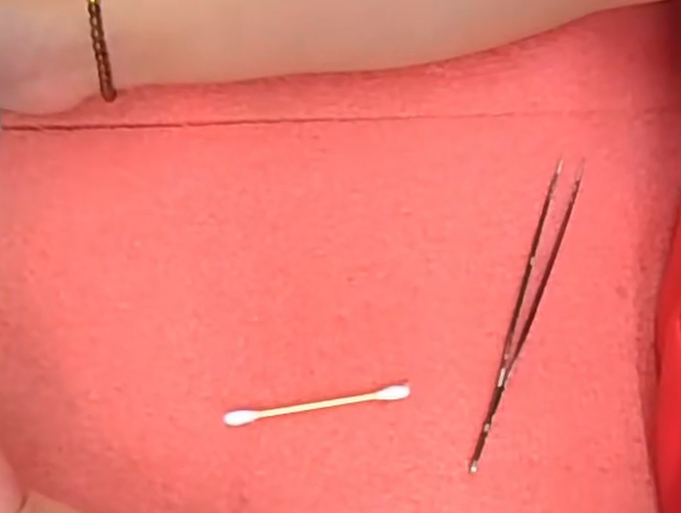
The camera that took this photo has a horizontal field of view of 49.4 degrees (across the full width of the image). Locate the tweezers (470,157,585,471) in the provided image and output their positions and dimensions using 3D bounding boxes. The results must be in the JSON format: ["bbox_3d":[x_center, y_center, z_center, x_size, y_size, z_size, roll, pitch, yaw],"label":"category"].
[{"bbox_3d":[0.077,0.022,0.302,0.012,0.006,0.132,19,78,2],"label":"tweezers"}]

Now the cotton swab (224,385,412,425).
[{"bbox_3d":[-0.009,0.059,0.294,0.073,0.004,0.005,-9,79,-3],"label":"cotton swab"}]

